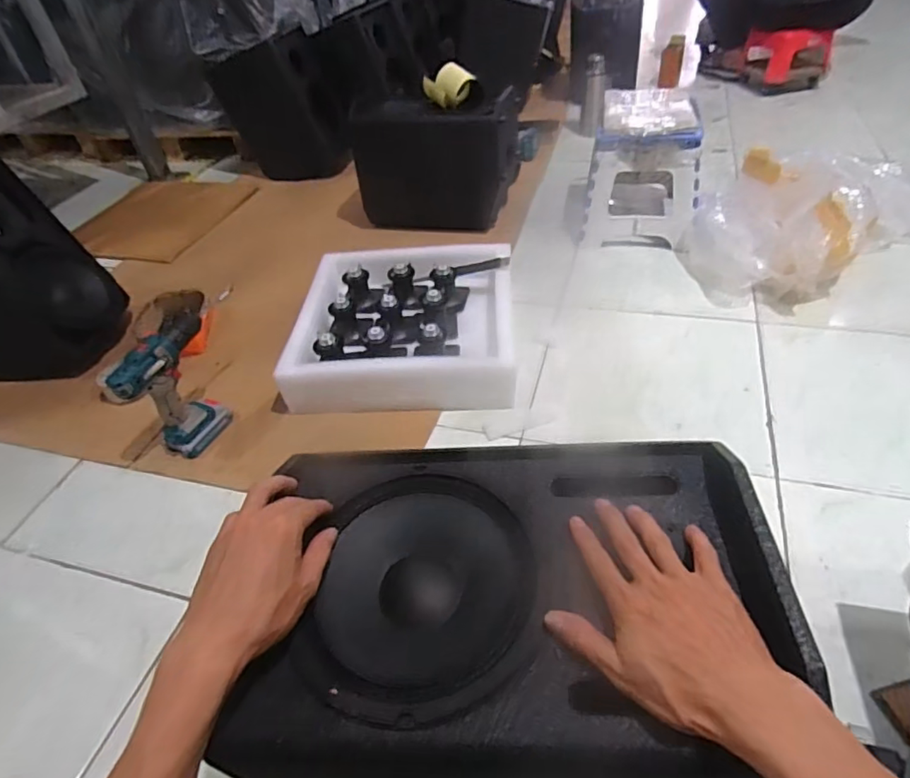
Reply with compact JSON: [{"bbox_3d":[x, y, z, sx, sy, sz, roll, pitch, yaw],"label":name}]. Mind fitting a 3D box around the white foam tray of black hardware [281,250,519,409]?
[{"bbox_3d":[-0.096,-0.137,1.120,0.412,0.105,0.429,-2,46,6],"label":"white foam tray of black hardware"}]

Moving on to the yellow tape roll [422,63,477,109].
[{"bbox_3d":[-0.013,-0.746,1.357,0.119,0.071,0.119,-12,46,-3],"label":"yellow tape roll"}]

